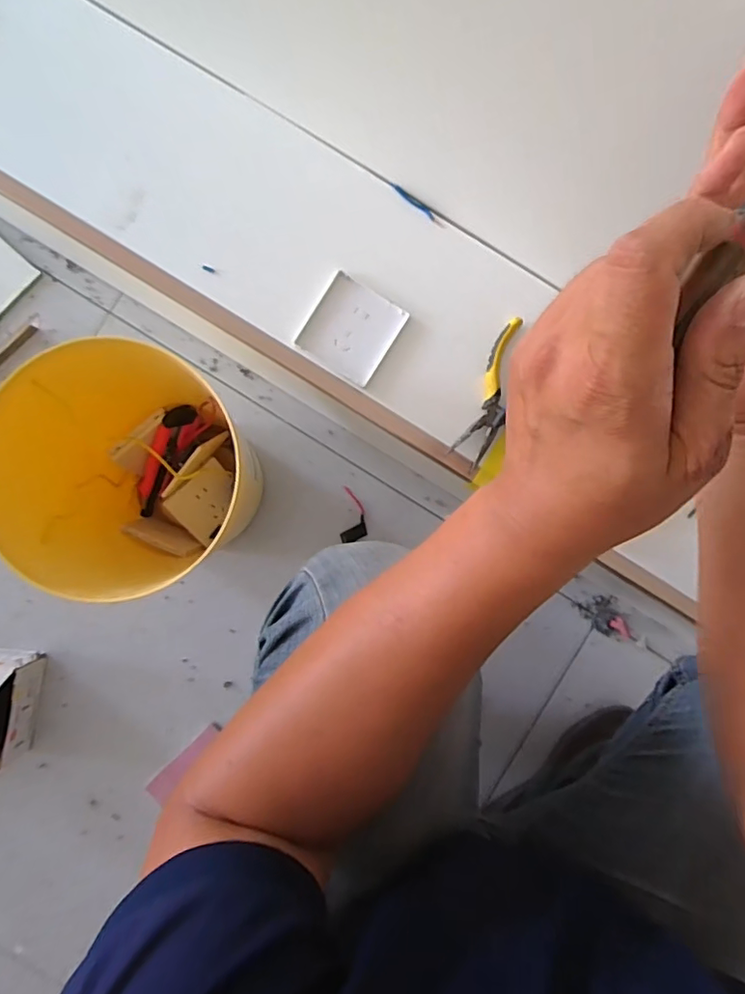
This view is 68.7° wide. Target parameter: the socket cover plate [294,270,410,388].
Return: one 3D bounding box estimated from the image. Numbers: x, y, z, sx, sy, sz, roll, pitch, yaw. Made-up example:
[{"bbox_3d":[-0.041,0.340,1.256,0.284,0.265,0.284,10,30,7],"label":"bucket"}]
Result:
[{"bbox_3d":[-0.022,-0.171,0.556,0.086,0.004,0.089,33,88,-1],"label":"socket cover plate"}]

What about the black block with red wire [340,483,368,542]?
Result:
[{"bbox_3d":[-0.027,0.024,0.748,0.037,0.012,0.076,-4,89,-2],"label":"black block with red wire"}]

